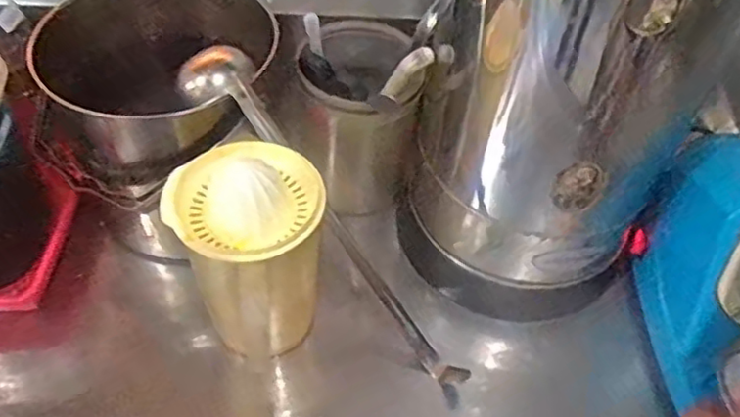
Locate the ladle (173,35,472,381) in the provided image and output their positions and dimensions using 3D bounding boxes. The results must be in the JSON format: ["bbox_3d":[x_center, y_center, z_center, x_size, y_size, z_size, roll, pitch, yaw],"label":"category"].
[{"bbox_3d":[-0.029,0.010,0.566,0.354,0.038,0.048,52,54,-13],"label":"ladle"}]

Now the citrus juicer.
[{"bbox_3d":[-0.097,0.036,0.543,0.114,0.157,0.106,2,49,-2],"label":"citrus juicer"}]

